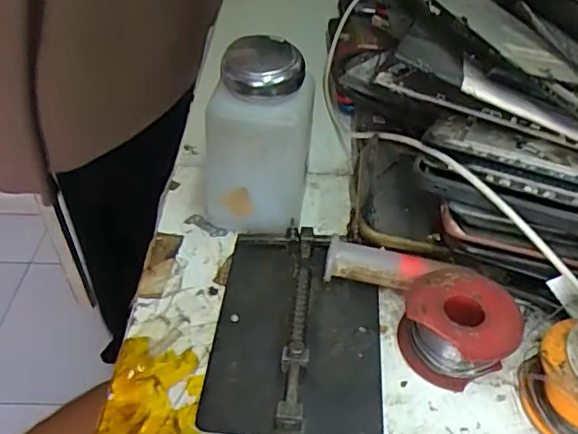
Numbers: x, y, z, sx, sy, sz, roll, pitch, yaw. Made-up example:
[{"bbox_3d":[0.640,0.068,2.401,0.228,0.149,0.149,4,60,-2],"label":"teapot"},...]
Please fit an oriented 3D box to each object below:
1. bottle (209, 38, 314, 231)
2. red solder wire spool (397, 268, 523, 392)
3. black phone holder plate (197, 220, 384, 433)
[{"bbox_3d":[-0.017,-0.037,0.304,0.053,0.106,0.044,1,42,-3],"label":"bottle"},{"bbox_3d":[0.081,0.051,0.267,0.050,0.029,0.049,2,42,-2],"label":"red solder wire spool"},{"bbox_3d":[0.005,0.051,0.273,0.079,0.015,0.115,5,42,2],"label":"black phone holder plate"}]

